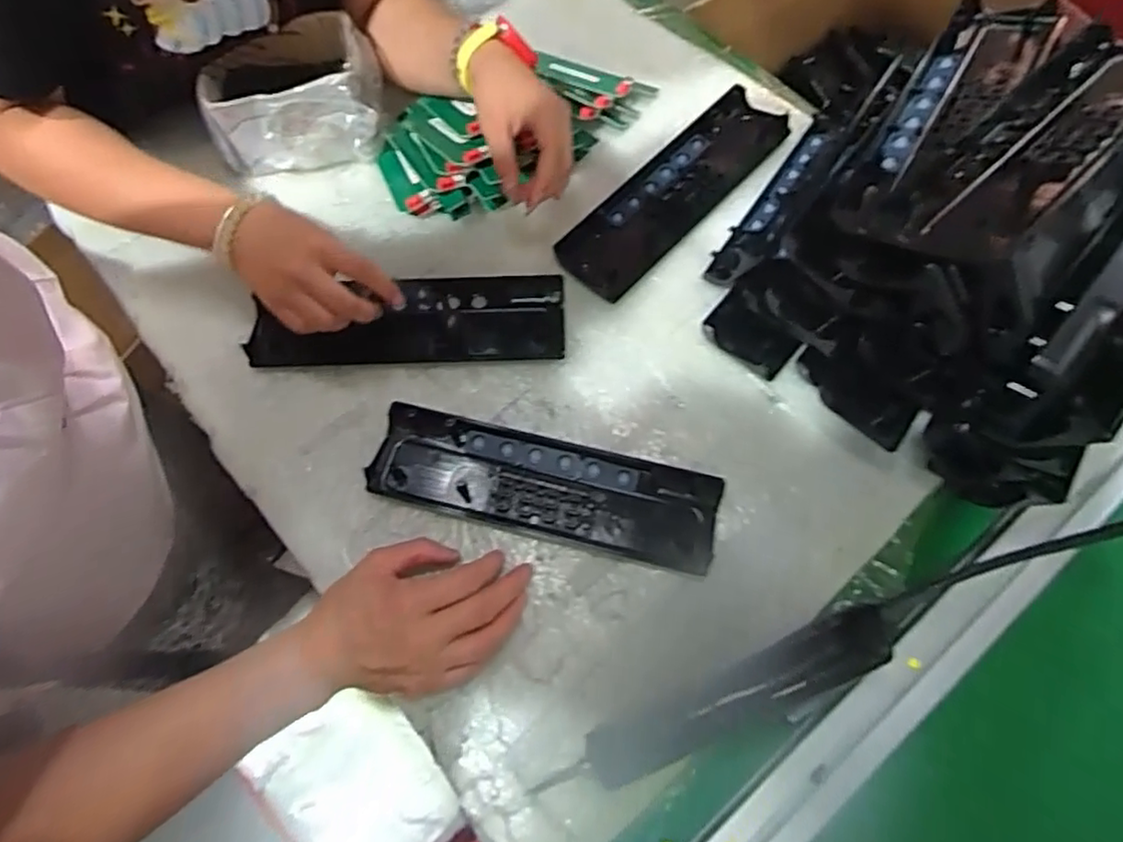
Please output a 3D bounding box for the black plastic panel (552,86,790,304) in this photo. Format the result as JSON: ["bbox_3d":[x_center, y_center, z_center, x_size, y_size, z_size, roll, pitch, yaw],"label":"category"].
[{"bbox_3d":[0.101,-0.203,0.551,0.071,0.020,0.248,42,76,16],"label":"black plastic panel"}]

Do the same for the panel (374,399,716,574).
[{"bbox_3d":[-0.014,0.046,0.457,0.243,0.022,0.070,13,70,7],"label":"panel"}]

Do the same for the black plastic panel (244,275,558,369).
[{"bbox_3d":[-0.121,-0.079,0.505,0.244,0.019,0.065,-2,69,1],"label":"black plastic panel"}]

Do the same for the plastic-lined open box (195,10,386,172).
[{"bbox_3d":[-0.230,-0.283,0.557,0.139,0.074,0.099,-8,69,-2],"label":"plastic-lined open box"}]

